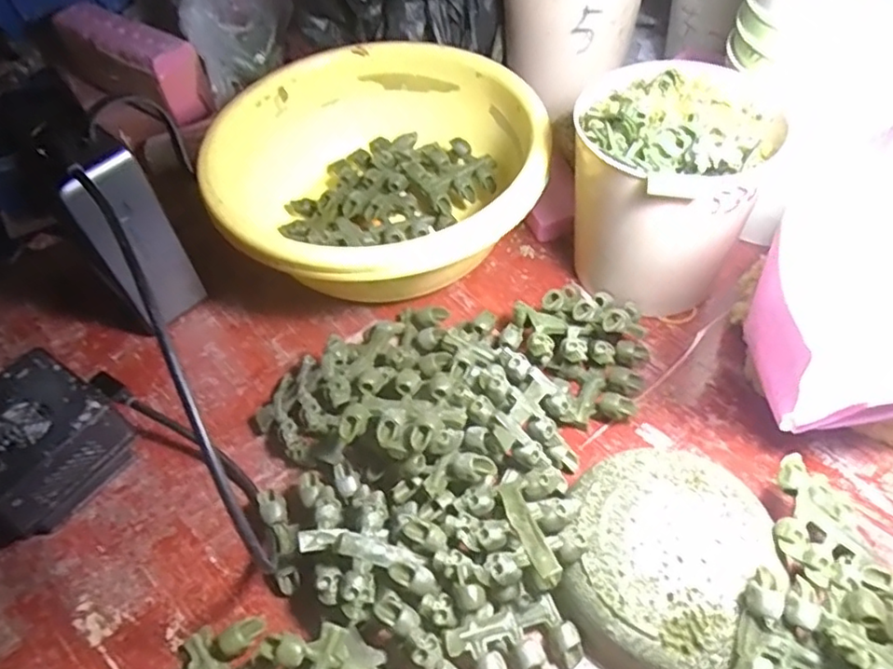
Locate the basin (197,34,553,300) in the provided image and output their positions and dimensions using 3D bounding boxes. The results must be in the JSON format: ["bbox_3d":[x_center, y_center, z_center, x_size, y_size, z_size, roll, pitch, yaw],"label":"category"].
[{"bbox_3d":[-0.048,-0.108,0.455,0.216,0.094,0.217,-3,52,4],"label":"basin"}]

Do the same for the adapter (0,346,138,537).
[{"bbox_3d":[-0.233,0.060,0.359,0.080,0.052,0.075,29,60,24],"label":"adapter"}]

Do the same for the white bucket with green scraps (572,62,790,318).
[{"bbox_3d":[0.135,-0.084,0.398,0.095,0.128,0.111,34,61,27],"label":"white bucket with green scraps"}]

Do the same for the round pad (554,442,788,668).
[{"bbox_3d":[0.103,0.107,0.306,0.102,0.032,0.092,-39,58,-22],"label":"round pad"}]

